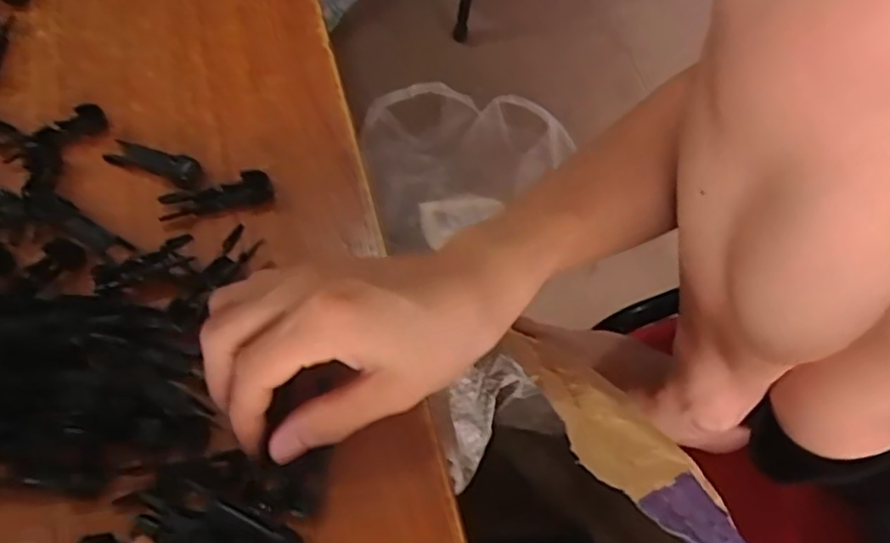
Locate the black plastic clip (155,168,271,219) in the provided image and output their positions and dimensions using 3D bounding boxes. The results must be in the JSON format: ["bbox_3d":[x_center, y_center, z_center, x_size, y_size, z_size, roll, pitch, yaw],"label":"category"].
[{"bbox_3d":[-0.116,-0.038,0.339,0.055,0.010,0.016,-14,63,-3],"label":"black plastic clip"}]

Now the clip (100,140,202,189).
[{"bbox_3d":[-0.154,-0.059,0.354,0.056,0.008,0.015,19,66,13],"label":"clip"}]

